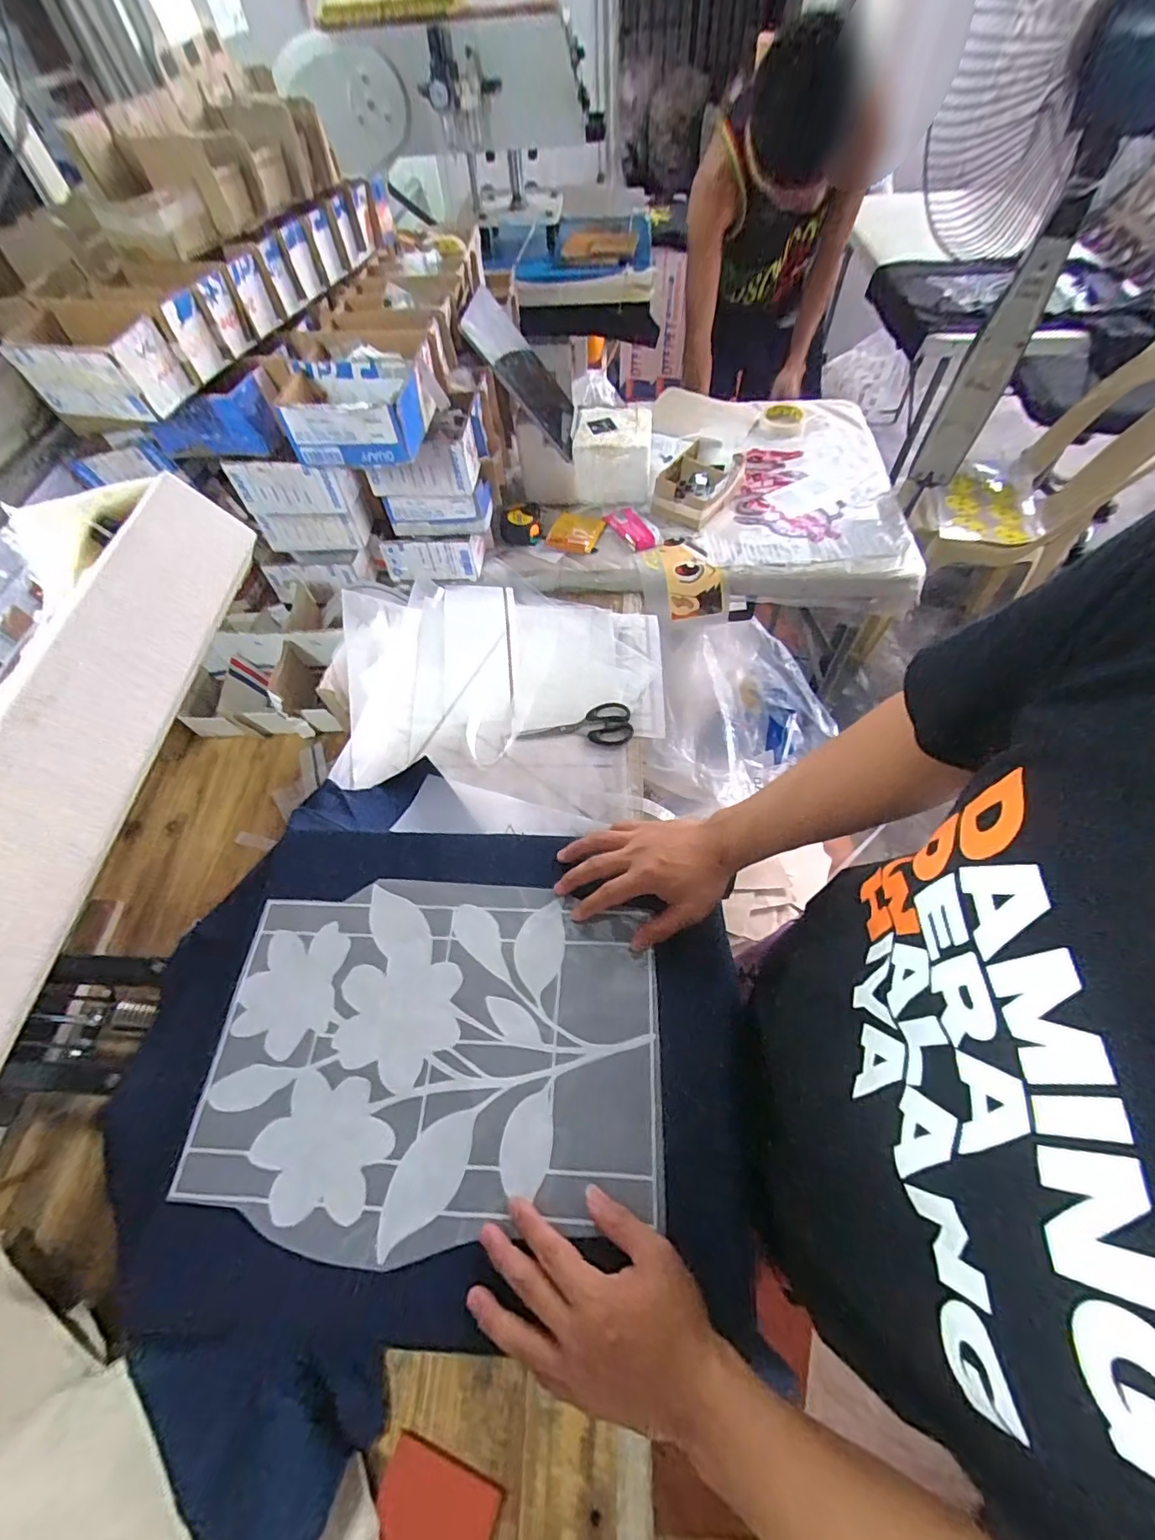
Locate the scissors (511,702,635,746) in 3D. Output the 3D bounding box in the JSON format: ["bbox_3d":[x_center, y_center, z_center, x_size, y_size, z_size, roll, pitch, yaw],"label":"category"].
[{"bbox_3d":[-0.003,-0.071,0.787,0.164,0.005,0.071,3,58,6],"label":"scissors"}]

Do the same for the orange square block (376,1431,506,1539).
[{"bbox_3d":[-0.112,0.582,0.411,0.090,0.013,0.076,16,60,13],"label":"orange square block"}]

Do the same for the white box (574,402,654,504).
[{"bbox_3d":[0.070,-0.590,1.006,0.143,0.109,0.135,4,58,6],"label":"white box"}]

